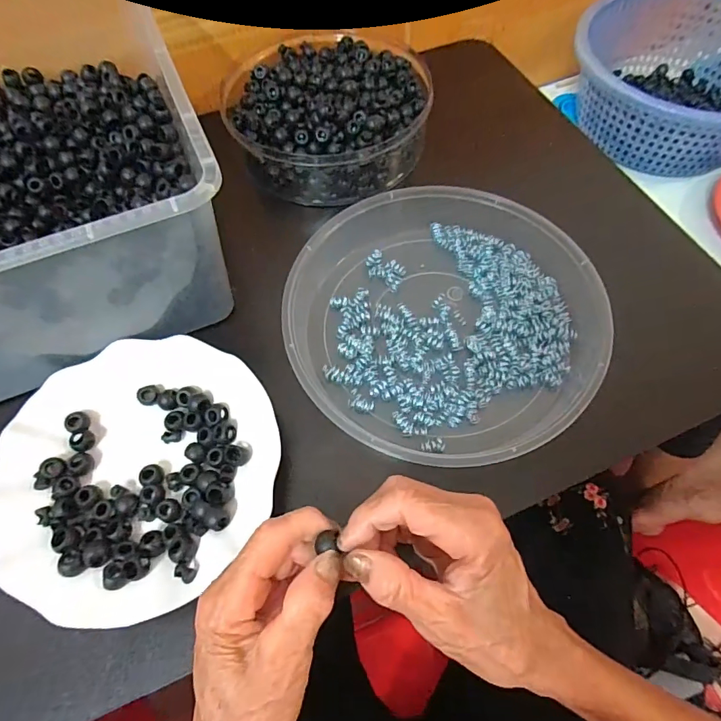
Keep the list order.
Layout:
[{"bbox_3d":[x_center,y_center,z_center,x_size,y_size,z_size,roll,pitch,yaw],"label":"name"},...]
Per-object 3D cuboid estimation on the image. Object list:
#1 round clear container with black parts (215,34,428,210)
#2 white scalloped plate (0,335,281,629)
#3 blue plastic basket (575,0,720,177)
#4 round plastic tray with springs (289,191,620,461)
[{"bbox_3d":[-0.027,-0.243,0.439,0.192,0.051,0.189,-1,64,1],"label":"round clear container with black parts"},{"bbox_3d":[-0.146,0.072,0.300,0.175,0.023,0.175,-1,64,1],"label":"white scalloped plate"},{"bbox_3d":[0.403,-0.348,0.550,0.256,0.082,0.232,-17,64,-7],"label":"blue plastic basket"},{"bbox_3d":[0.062,-0.038,0.346,0.228,0.041,0.239,-1,64,1],"label":"round plastic tray with springs"}]

